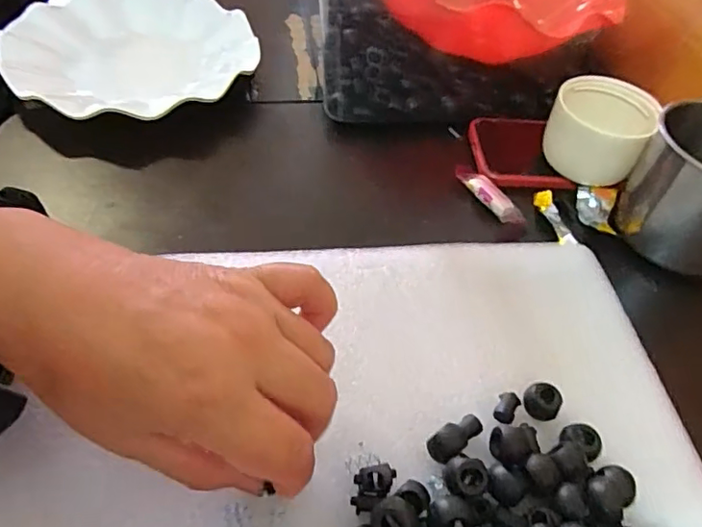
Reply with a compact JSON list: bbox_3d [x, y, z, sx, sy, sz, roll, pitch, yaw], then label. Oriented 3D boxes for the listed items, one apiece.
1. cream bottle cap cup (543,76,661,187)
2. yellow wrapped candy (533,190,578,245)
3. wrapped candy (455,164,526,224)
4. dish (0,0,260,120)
[{"bbox_3d":[0.171,-0.090,0.394,0.062,0.055,0.064,3,49,-3],"label":"cream bottle cap cup"},{"bbox_3d":[0.135,-0.030,0.373,0.013,0.010,0.046,-5,50,-10],"label":"yellow wrapped candy"},{"bbox_3d":[0.093,-0.046,0.379,0.016,0.010,0.056,-26,57,-25],"label":"wrapped candy"},{"bbox_3d":[-0.164,-0.163,0.434,0.177,0.021,0.169,3,49,-3],"label":"dish"}]

